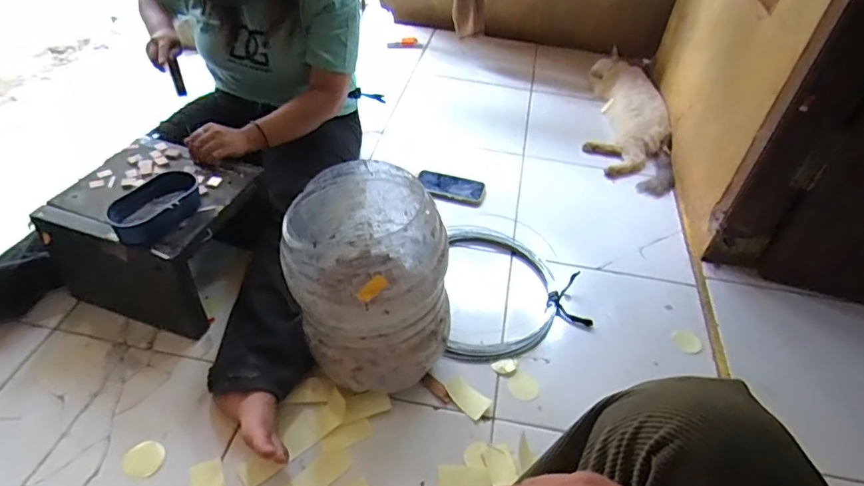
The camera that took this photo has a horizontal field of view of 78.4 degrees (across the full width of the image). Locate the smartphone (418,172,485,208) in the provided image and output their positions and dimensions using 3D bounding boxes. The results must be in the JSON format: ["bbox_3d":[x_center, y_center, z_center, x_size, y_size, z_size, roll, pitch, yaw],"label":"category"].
[{"bbox_3d":[0.045,-0.139,1.312,0.172,0.009,0.088,16,47,10],"label":"smartphone"}]

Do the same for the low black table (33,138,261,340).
[{"bbox_3d":[-0.499,-0.025,0.990,0.286,0.236,0.268,16,44,11],"label":"low black table"}]

